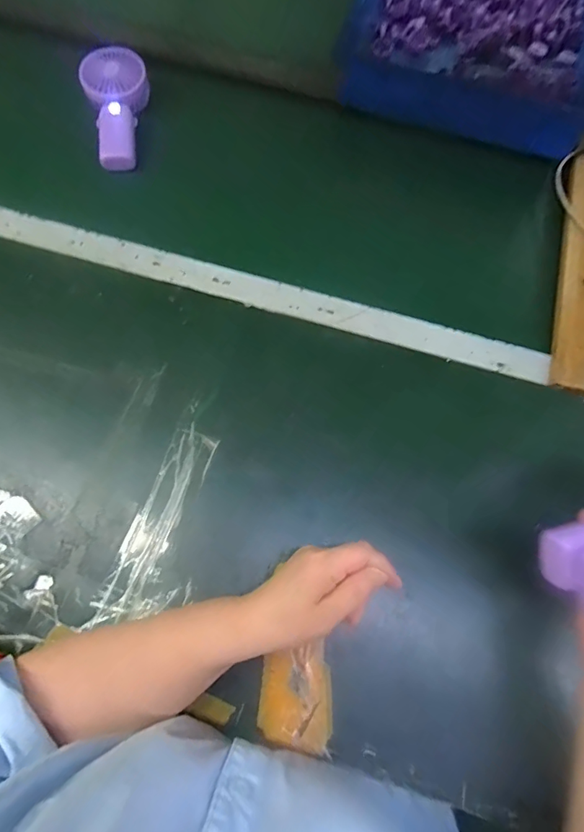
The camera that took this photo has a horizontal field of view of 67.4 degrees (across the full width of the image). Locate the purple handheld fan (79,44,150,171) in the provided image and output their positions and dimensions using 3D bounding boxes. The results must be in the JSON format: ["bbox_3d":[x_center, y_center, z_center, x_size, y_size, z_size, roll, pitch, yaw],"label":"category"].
[{"bbox_3d":[-0.240,-0.420,0.601,0.080,0.039,0.182,-3,85,-1],"label":"purple handheld fan"}]

